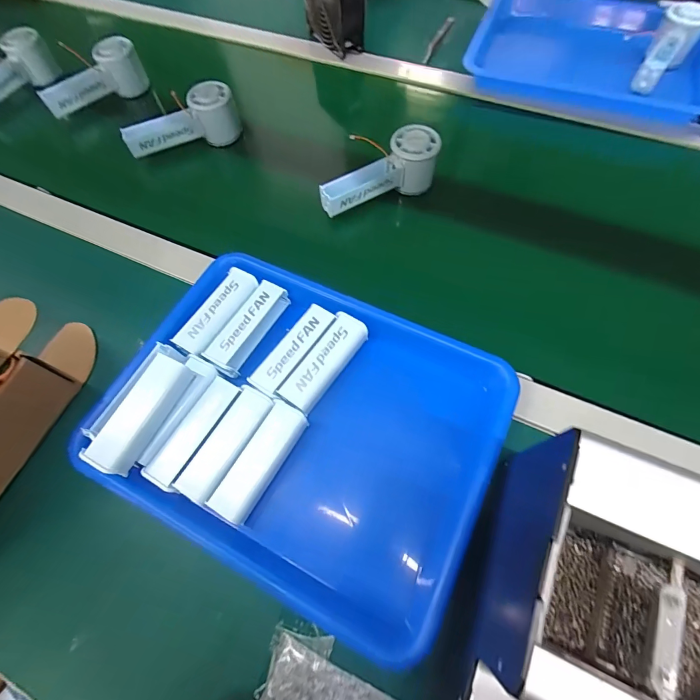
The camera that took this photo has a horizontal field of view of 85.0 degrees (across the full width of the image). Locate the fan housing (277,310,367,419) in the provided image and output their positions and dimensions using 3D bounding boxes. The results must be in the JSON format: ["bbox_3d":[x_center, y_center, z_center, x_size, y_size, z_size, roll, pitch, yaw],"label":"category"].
[{"bbox_3d":[-0.023,0.012,0.364,0.035,0.021,0.100,31,70,16],"label":"fan housing"}]

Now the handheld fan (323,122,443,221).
[{"bbox_3d":[0.033,-0.210,0.460,0.150,0.060,0.049,-23,66,-7],"label":"handheld fan"}]

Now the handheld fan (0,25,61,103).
[{"bbox_3d":[-0.520,-0.411,0.581,0.046,0.081,0.148,30,70,16],"label":"handheld fan"}]

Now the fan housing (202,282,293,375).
[{"bbox_3d":[-0.102,-0.023,0.385,0.031,0.022,0.101,27,69,15],"label":"fan housing"}]

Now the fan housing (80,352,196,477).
[{"bbox_3d":[-0.176,0.054,0.326,0.031,0.031,0.100,24,68,14],"label":"fan housing"}]

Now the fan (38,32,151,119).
[{"bbox_3d":[-0.375,-0.394,0.559,0.146,0.061,0.067,-33,67,-12],"label":"fan"}]

